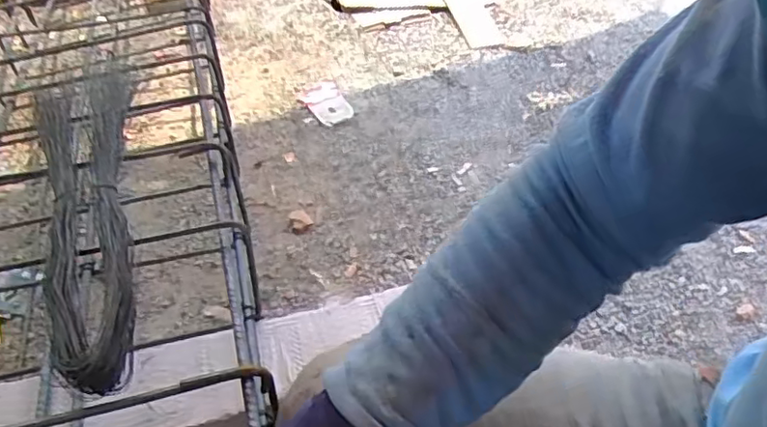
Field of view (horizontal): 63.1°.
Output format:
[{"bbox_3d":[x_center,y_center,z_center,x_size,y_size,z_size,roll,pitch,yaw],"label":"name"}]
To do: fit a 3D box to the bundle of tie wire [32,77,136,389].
[{"bbox_3d":[-0.302,-0.021,0.623,0.097,0.045,0.478,-13,46,-12],"label":"bundle of tie wire"}]

